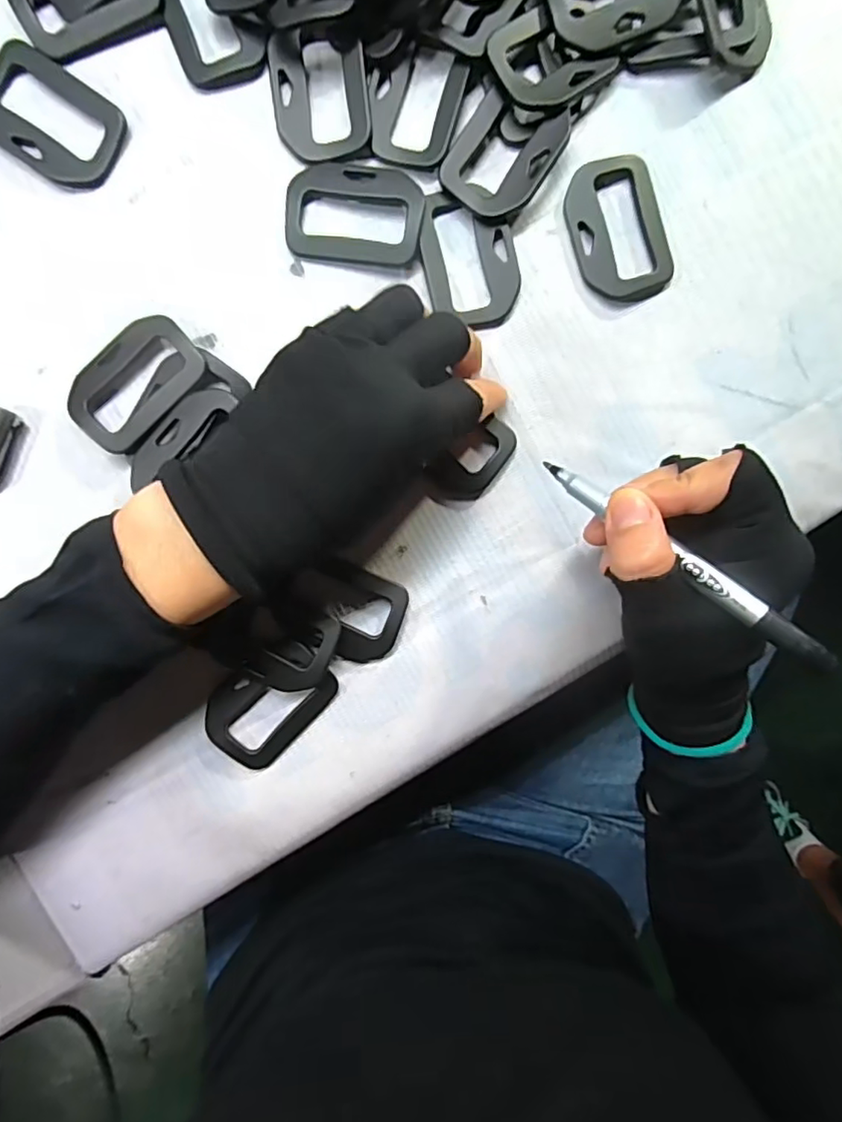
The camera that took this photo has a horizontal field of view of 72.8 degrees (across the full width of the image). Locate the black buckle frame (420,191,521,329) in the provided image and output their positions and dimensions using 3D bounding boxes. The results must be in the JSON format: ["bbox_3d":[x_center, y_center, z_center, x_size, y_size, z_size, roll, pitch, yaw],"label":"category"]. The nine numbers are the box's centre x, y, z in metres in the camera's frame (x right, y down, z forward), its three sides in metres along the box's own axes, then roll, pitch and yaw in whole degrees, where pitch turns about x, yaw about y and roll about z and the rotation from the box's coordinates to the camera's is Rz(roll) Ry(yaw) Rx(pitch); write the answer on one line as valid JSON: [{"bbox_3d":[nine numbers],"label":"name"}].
[{"bbox_3d":[0.023,-0.137,0.259,0.042,0.005,0.057,-6,93,-2],"label":"black buckle frame"}]

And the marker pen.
[{"bbox_3d":[0.095,-0.002,0.213,0.121,0.007,0.009,41,91,23],"label":"marker pen"}]

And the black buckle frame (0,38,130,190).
[{"bbox_3d":[-0.162,-0.193,0.249,0.062,0.004,0.043,33,91,-4],"label":"black buckle frame"}]

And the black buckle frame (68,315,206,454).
[{"bbox_3d":[-0.127,-0.079,0.254,0.044,0.010,0.061,42,91,-4],"label":"black buckle frame"}]

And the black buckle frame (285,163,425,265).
[{"bbox_3d":[-0.029,-0.156,0.254,0.060,0.008,0.041,6,93,-3],"label":"black buckle frame"}]

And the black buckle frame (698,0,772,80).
[{"bbox_3d":[0.136,-0.248,0.252,0.039,0.010,0.058,-22,100,-16],"label":"black buckle frame"}]

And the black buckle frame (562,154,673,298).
[{"bbox_3d":[0.091,-0.151,0.261,0.042,0.006,0.062,-17,94,-1],"label":"black buckle frame"}]

